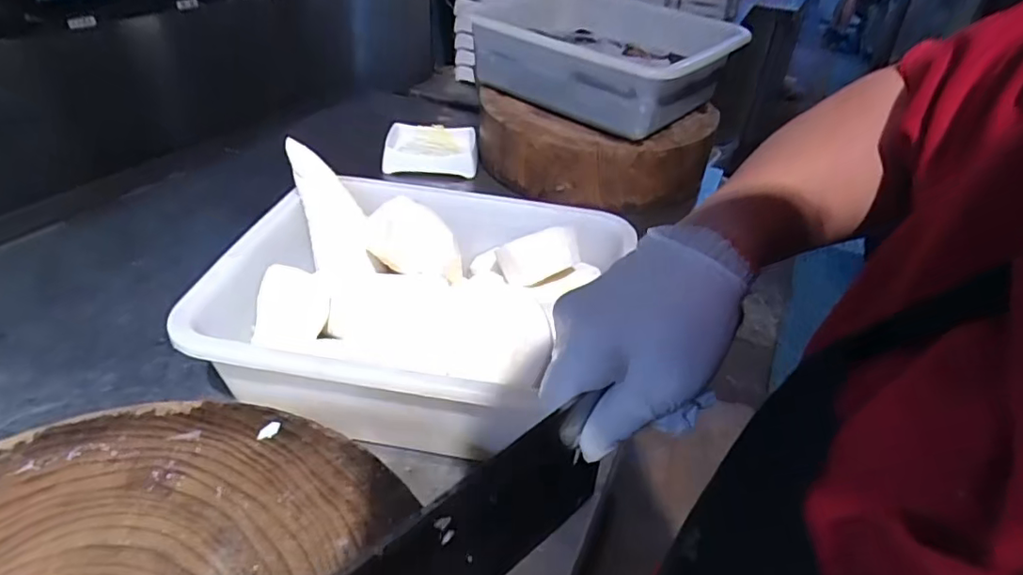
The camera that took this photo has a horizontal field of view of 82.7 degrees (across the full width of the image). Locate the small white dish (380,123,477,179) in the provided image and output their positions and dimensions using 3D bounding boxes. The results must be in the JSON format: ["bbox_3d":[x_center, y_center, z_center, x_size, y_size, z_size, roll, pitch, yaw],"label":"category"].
[{"bbox_3d":[-0.130,-0.224,0.944,0.144,0.050,0.103,1,36,-5],"label":"small white dish"}]

